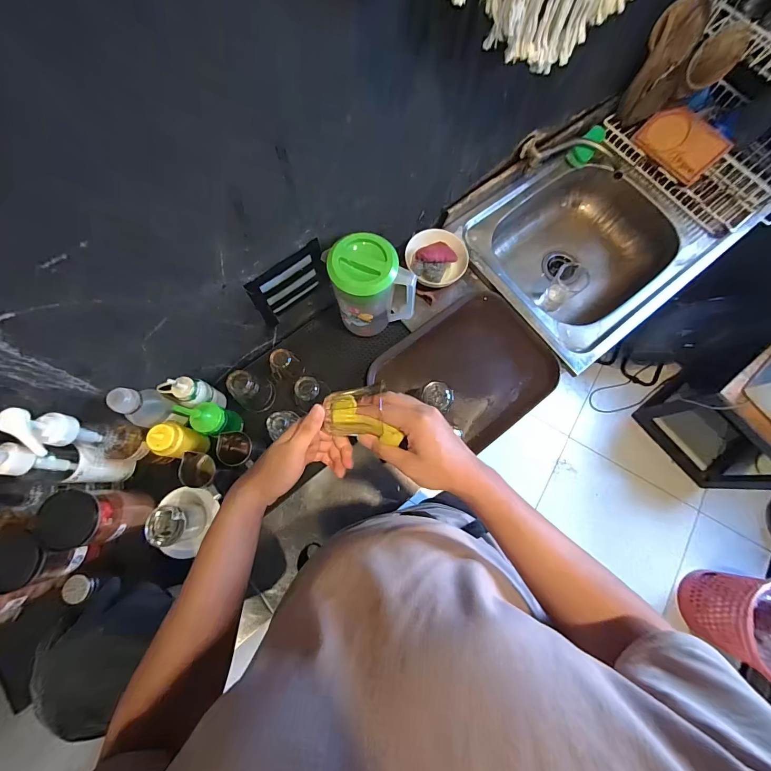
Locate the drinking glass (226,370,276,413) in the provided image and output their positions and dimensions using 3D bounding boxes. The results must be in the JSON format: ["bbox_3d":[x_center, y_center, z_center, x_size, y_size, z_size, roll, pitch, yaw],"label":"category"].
[{"bbox_3d":[-0.288,0.012,0.775,0.069,0.160,0.073,0,75,-2],"label":"drinking glass"}]

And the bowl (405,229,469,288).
[{"bbox_3d":[0.123,-0.305,0.869,0.147,0.067,0.137,4,75,-1],"label":"bowl"}]

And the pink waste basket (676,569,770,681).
[{"bbox_3d":[1.280,0.815,1.234,0.276,0.321,0.316,12,75,1],"label":"pink waste basket"}]

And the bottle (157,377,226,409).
[{"bbox_3d":[-0.376,0.018,0.713,0.060,0.150,0.055,0,75,-2],"label":"bottle"}]

